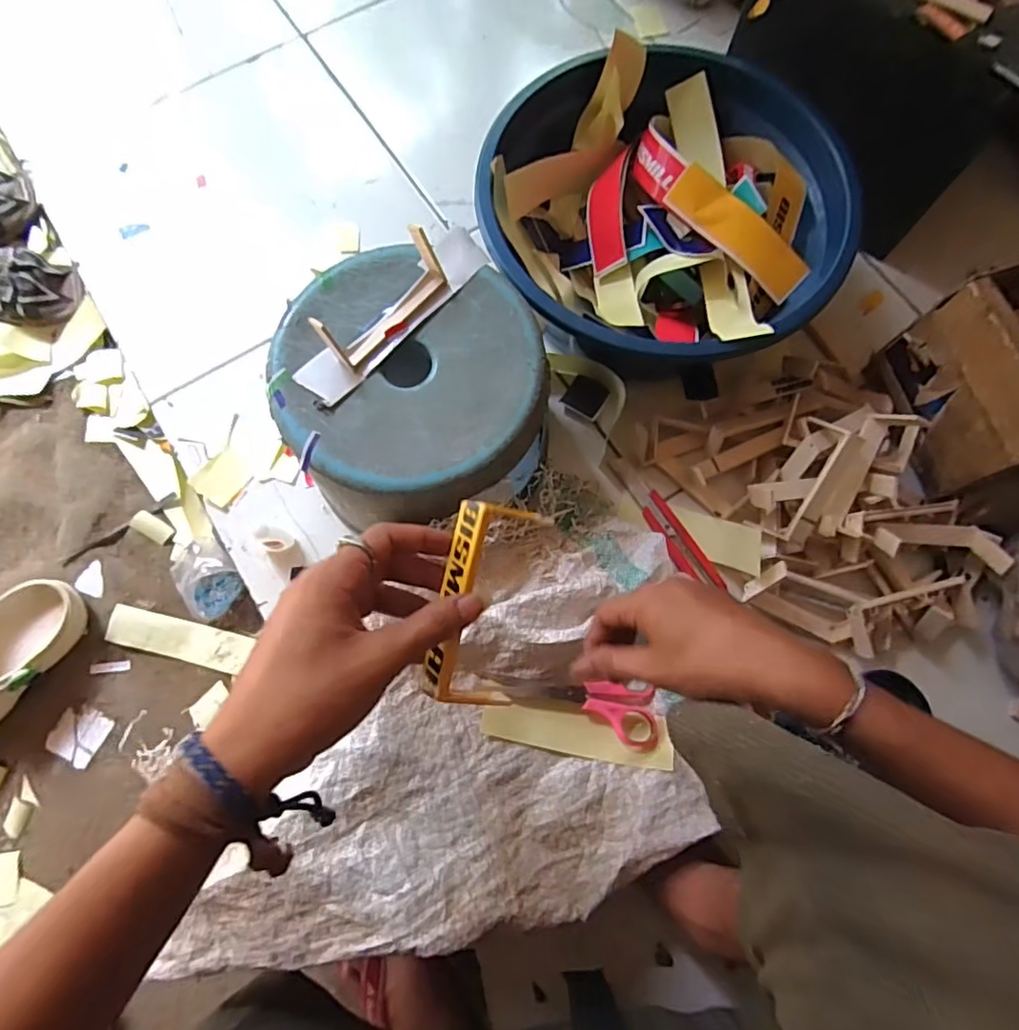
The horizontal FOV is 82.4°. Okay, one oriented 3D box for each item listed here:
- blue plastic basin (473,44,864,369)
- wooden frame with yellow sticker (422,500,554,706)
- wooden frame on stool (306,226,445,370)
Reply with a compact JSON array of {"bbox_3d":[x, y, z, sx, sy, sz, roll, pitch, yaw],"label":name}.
[{"bbox_3d":[0.150,-0.300,0.598,0.338,0.122,0.323,0,74,-1],"label":"blue plastic basin"},{"bbox_3d":[-0.014,0.051,0.331,0.054,0.015,0.113,9,89,1],"label":"wooden frame with yellow sticker"},{"bbox_3d":[-0.101,-0.170,0.466,0.118,0.053,0.017,-46,37,-10],"label":"wooden frame on stool"}]

